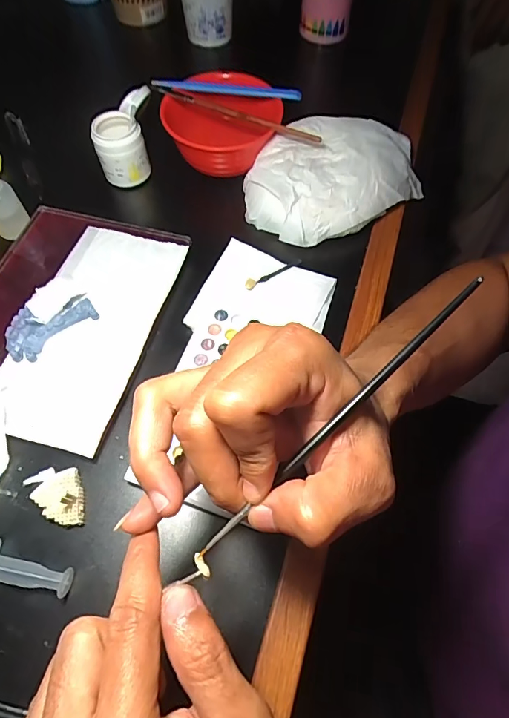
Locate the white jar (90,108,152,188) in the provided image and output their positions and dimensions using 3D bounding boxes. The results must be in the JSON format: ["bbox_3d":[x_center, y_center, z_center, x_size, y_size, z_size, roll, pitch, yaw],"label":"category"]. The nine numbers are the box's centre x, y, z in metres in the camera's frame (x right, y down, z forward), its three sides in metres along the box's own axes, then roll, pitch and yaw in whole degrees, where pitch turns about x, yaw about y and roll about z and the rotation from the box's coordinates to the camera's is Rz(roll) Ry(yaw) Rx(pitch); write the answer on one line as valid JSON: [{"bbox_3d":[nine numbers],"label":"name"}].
[{"bbox_3d":[-0.125,-0.197,0.394,0.044,0.049,0.038,-14,64,-8],"label":"white jar"}]

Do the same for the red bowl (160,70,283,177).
[{"bbox_3d":[-0.037,-0.219,0.405,0.117,0.063,0.098,16,63,7],"label":"red bowl"}]

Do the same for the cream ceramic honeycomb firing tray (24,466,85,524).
[{"bbox_3d":[-0.130,0.089,0.271,0.038,0.011,0.037,-5,63,-4],"label":"cream ceramic honeycomb firing tray"}]

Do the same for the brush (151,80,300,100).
[{"bbox_3d":[-0.027,-0.257,0.394,0.142,0.013,0.013,10,62,6],"label":"brush"}]

